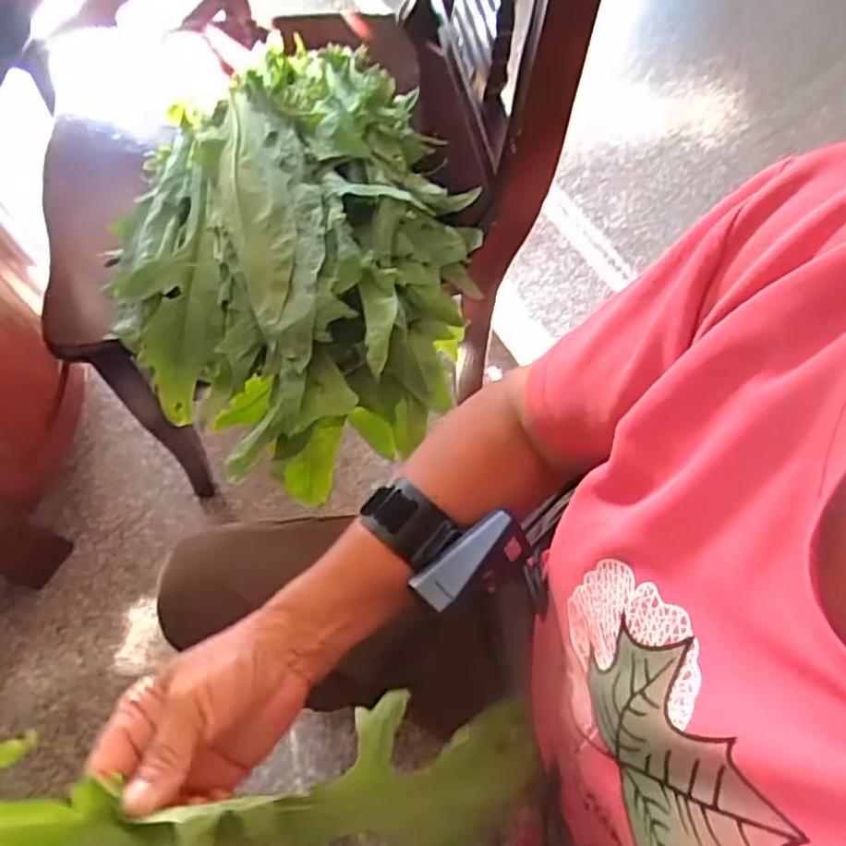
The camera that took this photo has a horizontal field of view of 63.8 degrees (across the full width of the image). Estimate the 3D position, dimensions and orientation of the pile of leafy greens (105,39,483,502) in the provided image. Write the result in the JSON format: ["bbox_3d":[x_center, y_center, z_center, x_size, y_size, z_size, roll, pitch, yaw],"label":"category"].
[{"bbox_3d":[-0.110,-0.148,0.601,0.330,0.169,0.324,-1,64,1],"label":"pile of leafy greens"}]

